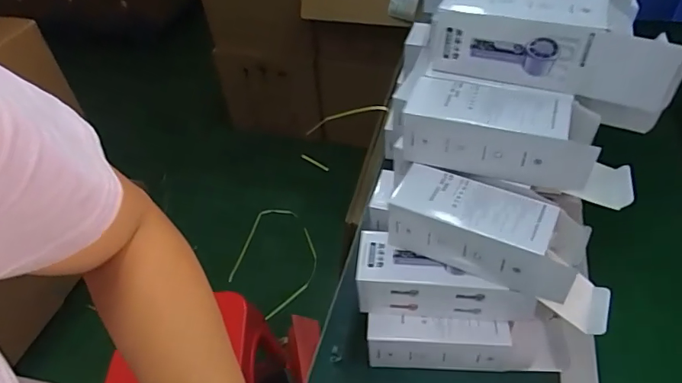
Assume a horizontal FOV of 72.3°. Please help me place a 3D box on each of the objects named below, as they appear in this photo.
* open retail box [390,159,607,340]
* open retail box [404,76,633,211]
[{"bbox_3d":[0.170,0.052,0.503,0.240,0.089,0.075,20,50,22],"label":"open retail box"},{"bbox_3d":[0.191,-0.060,0.507,0.240,0.073,0.089,12,47,15],"label":"open retail box"}]

